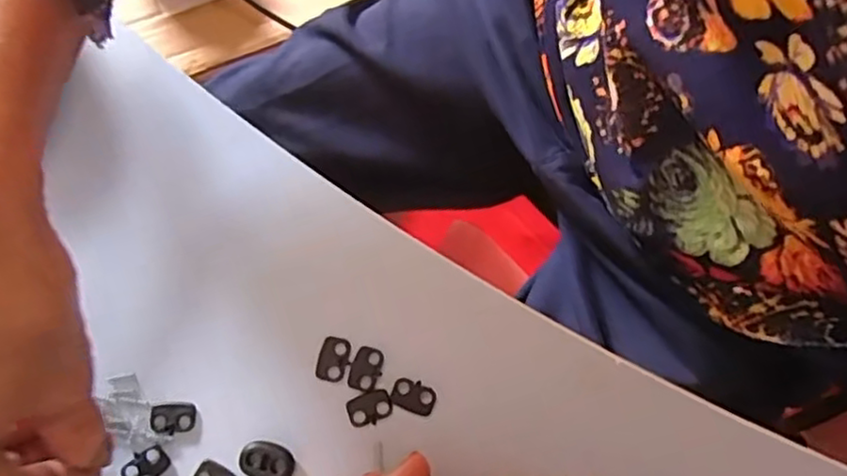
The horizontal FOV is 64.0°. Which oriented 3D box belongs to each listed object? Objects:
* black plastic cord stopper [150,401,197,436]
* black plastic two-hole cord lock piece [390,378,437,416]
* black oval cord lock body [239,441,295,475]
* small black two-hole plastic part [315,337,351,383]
[{"bbox_3d":[-0.104,0.074,0.279,0.019,0.004,0.013,-1,74,0],"label":"black plastic cord stopper"},{"bbox_3d":[-0.004,0.065,0.280,0.019,0.004,0.013,15,75,4],"label":"black plastic two-hole cord lock piece"},{"bbox_3d":[-0.063,0.090,0.272,0.021,0.005,0.015,12,75,3],"label":"black oval cord lock body"},{"bbox_3d":[-0.038,0.051,0.286,0.013,0.004,0.018,11,75,3],"label":"small black two-hole plastic part"}]

